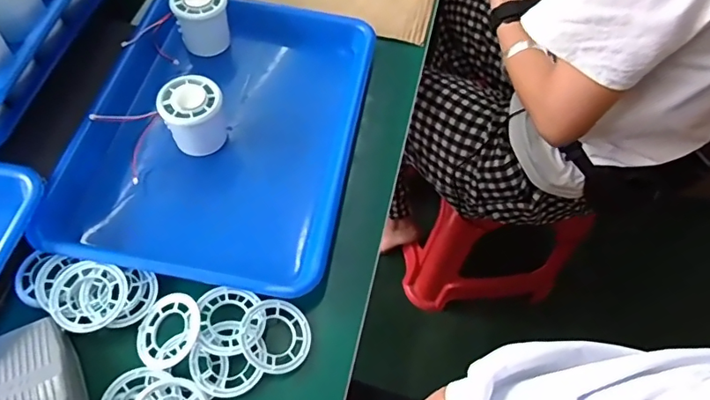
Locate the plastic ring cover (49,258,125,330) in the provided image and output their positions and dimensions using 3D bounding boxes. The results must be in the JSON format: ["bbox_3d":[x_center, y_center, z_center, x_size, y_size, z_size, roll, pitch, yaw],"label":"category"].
[{"bbox_3d":[-0.212,0.076,0.402,0.055,0.011,0.057,-38,69,-22],"label":"plastic ring cover"}]

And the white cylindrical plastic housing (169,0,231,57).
[{"bbox_3d":[-0.163,-0.192,0.537,0.053,0.053,0.050,2,60,-3],"label":"white cylindrical plastic housing"}]

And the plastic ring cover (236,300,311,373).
[{"bbox_3d":[-0.062,0.105,0.393,0.054,0.010,0.056,11,60,2],"label":"plastic ring cover"}]

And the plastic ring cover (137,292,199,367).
[{"bbox_3d":[-0.145,0.101,0.393,0.051,0.009,0.055,-4,64,19],"label":"plastic ring cover"}]

